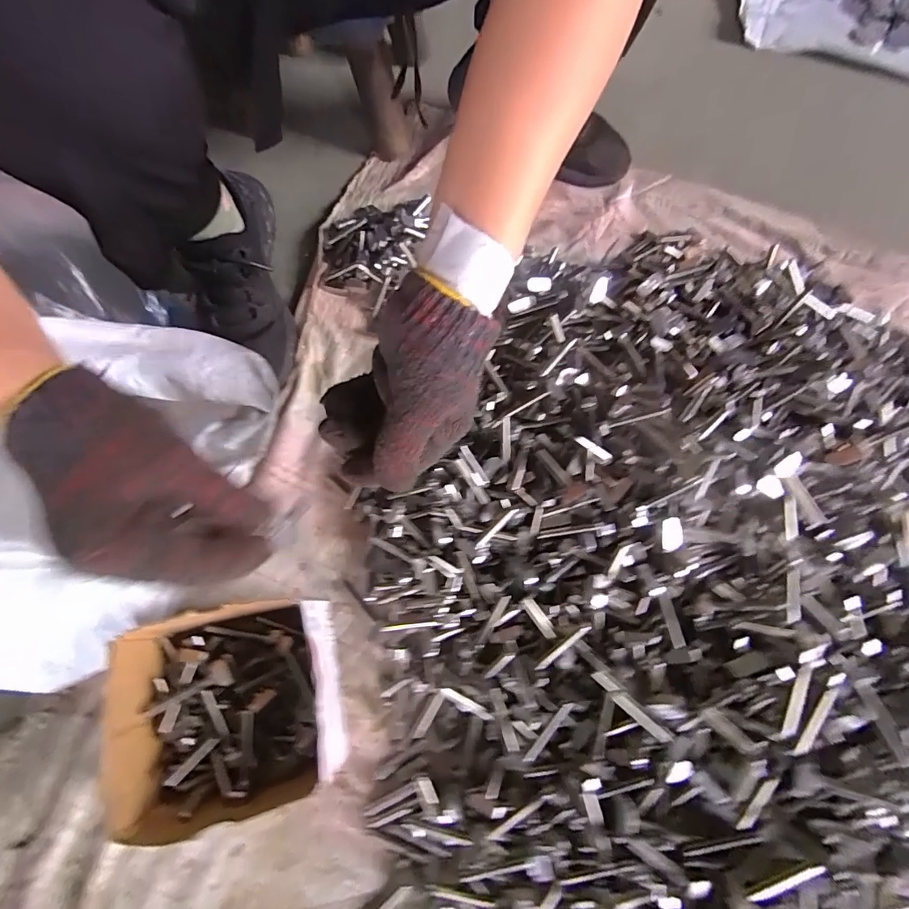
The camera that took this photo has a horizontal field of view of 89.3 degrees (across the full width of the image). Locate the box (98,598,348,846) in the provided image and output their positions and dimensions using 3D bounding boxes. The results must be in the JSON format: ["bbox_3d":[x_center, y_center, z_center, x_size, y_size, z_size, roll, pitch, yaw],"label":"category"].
[{"bbox_3d":[-0.170,0.198,0.365,0.162,0.076,0.148,-8,72,-3],"label":"box"}]

